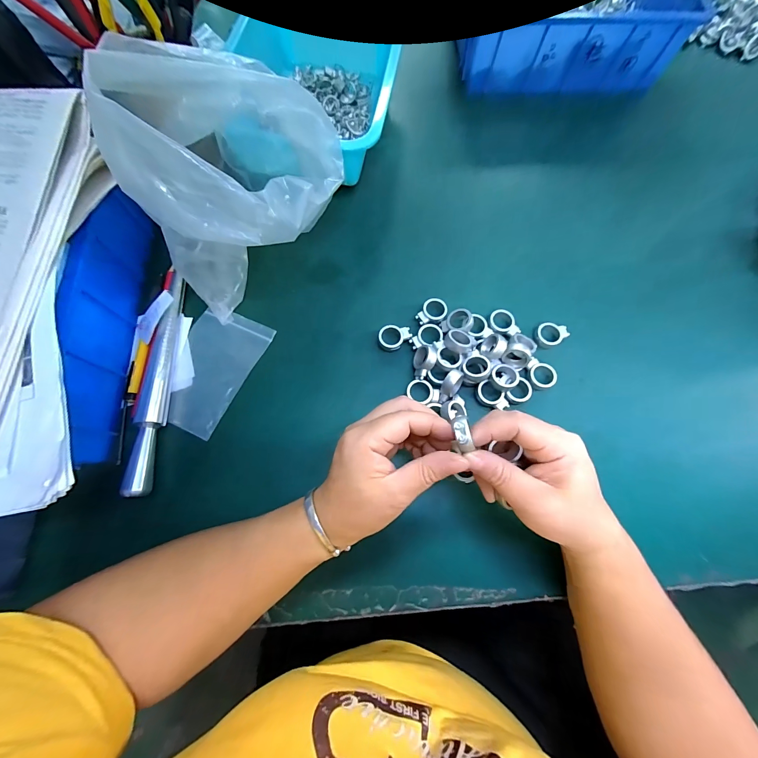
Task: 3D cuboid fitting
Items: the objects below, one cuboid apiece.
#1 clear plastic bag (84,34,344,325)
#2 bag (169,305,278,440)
[{"bbox_3d":[-0.126,-0.163,0.275,0.153,0.167,0.162,12,74,3],"label":"clear plastic bag"},{"bbox_3d":[-0.167,-0.012,0.315,0.075,0.004,0.123,24,75,6],"label":"bag"}]

